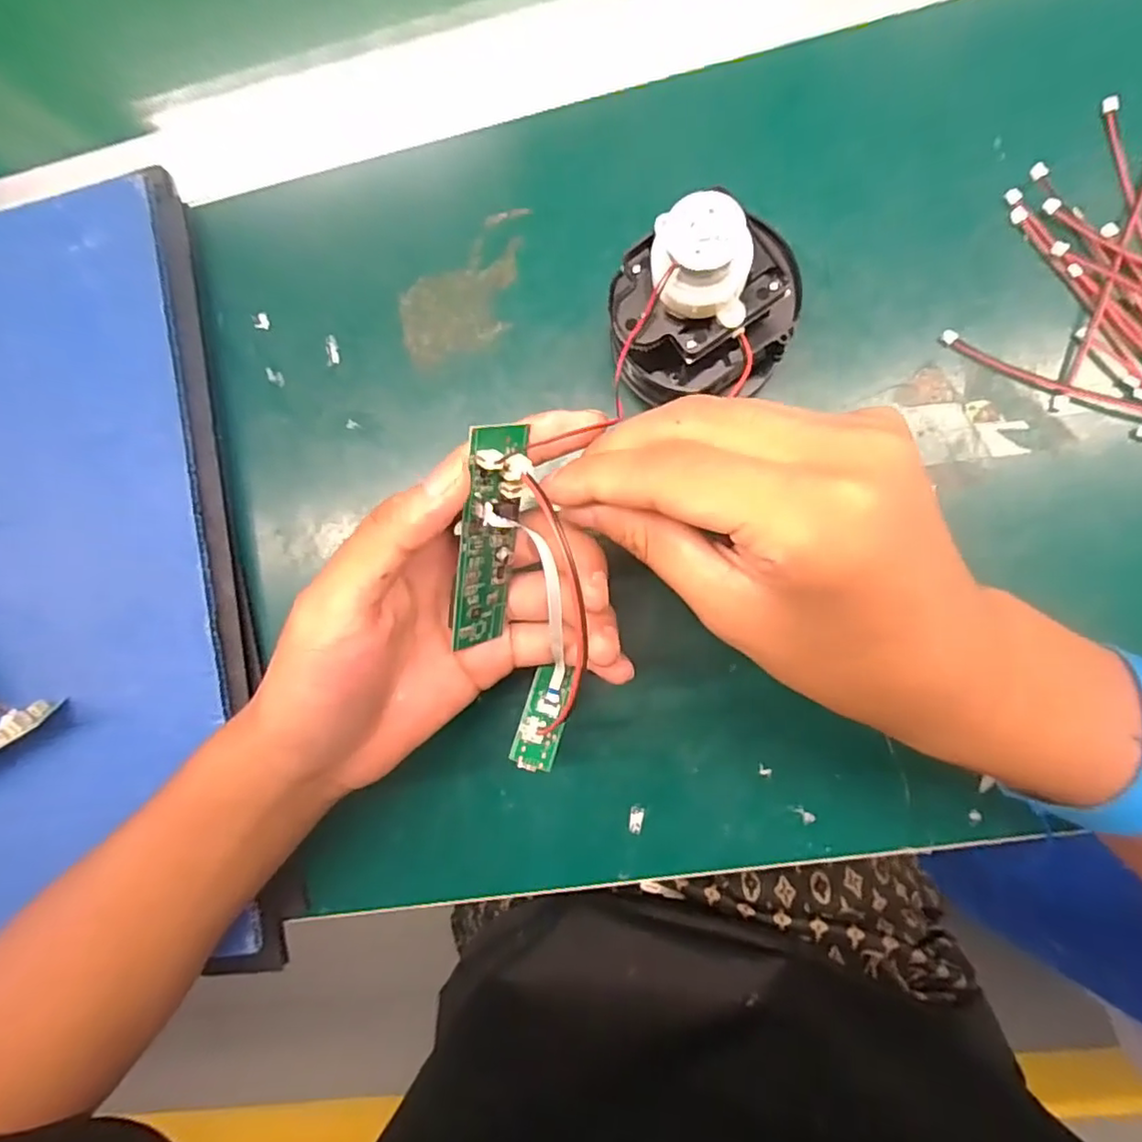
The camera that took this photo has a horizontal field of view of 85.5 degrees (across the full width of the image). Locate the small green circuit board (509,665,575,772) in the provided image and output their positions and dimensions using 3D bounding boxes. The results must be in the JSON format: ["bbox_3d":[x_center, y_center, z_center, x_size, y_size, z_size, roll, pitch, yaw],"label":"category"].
[{"bbox_3d":[-0.010,0.057,0.243,0.018,0.004,0.041,20,72,-14],"label":"small green circuit board"}]

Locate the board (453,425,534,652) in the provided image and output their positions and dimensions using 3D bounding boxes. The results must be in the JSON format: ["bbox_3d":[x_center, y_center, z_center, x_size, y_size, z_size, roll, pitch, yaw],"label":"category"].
[{"bbox_3d":[-0.026,-0.008,0.207,0.009,0.020,0.080,39,130,38],"label":"board"}]

